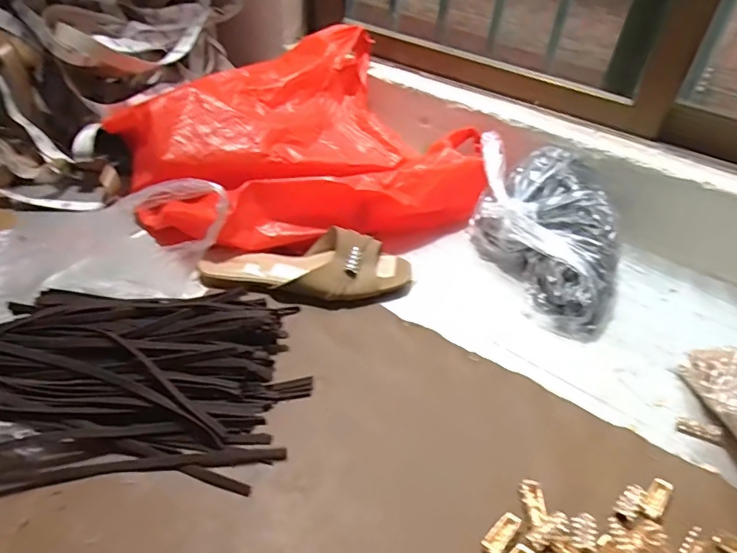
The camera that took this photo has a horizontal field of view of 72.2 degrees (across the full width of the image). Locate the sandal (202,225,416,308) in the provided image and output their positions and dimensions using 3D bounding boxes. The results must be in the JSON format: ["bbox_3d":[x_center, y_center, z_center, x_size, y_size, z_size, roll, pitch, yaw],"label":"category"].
[{"bbox_3d":[-0.067,-0.013,0.578,0.228,0.049,0.099,10,40,4],"label":"sandal"}]

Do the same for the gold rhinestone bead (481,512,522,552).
[{"bbox_3d":[0.101,0.194,0.382,0.015,0.004,0.035,35,48,30],"label":"gold rhinestone bead"}]

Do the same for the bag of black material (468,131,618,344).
[{"bbox_3d":[0.217,-0.058,0.631,0.146,0.099,0.266,3,40,-3],"label":"bag of black material"}]

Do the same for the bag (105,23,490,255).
[{"bbox_3d":[-0.079,-0.187,0.708,0.471,0.149,0.356,-20,46,-28],"label":"bag"}]

